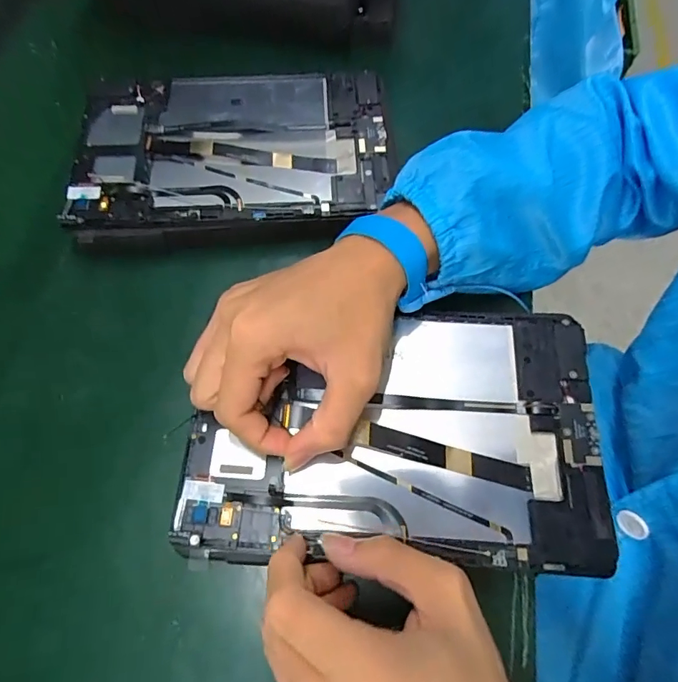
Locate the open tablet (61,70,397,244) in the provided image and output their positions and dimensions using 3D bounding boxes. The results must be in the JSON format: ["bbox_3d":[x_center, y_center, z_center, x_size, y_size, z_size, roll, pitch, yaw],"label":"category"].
[{"bbox_3d":[-0.083,-0.151,0.364,0.243,0.010,0.146,-5,68,-2],"label":"open tablet"}]

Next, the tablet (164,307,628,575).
[{"bbox_3d":[0.031,0.052,0.278,0.236,0.013,0.146,1,63,2],"label":"tablet"}]

